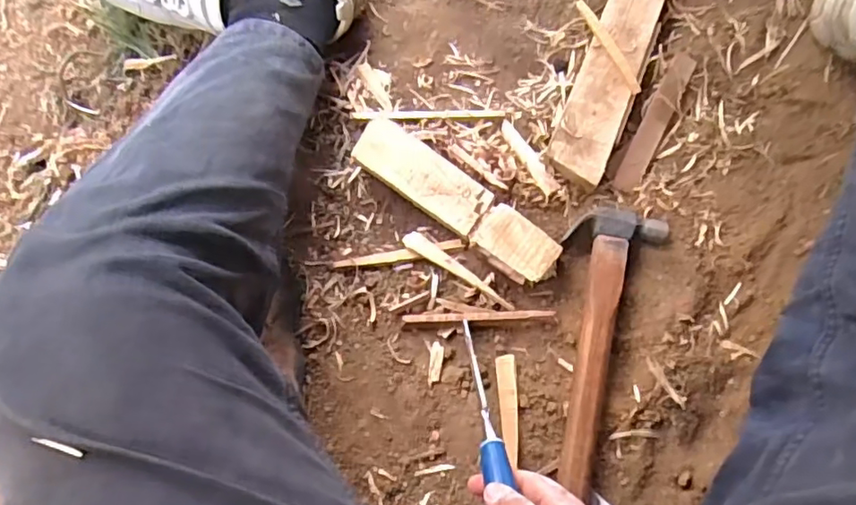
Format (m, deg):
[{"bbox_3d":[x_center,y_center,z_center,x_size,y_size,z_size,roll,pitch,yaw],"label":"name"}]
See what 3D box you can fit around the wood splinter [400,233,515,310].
[{"bbox_3d":[0.028,0.016,0.538,0.115,0.009,0.015,31,78,5],"label":"wood splinter"}]

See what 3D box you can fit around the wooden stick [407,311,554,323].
[{"bbox_3d":[0.046,0.057,0.527,0.134,0.013,0.007,-1,77,-2],"label":"wooden stick"}]

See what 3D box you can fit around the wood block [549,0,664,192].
[{"bbox_3d":[0.181,-0.177,0.584,0.060,0.033,0.230,23,81,1],"label":"wood block"}]

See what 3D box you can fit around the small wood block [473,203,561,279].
[{"bbox_3d":[0.081,-0.008,0.537,0.073,0.028,0.043,38,79,7],"label":"small wood block"}]

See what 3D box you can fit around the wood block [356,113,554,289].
[{"bbox_3d":[-0.006,-0.071,0.554,0.137,0.022,0.049,39,79,7],"label":"wood block"}]

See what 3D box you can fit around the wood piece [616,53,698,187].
[{"bbox_3d":[0.224,-0.128,0.582,0.024,0.013,0.148,28,78,5],"label":"wood piece"}]

